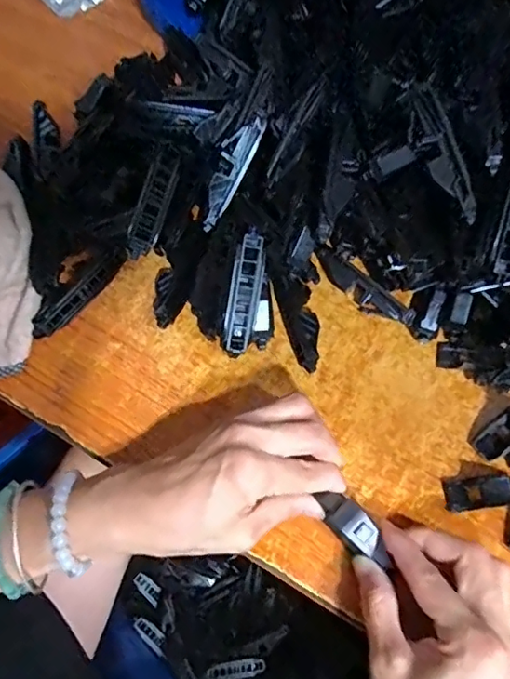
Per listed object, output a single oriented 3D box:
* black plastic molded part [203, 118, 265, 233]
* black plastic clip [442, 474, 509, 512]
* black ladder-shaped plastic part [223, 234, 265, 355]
[{"bbox_3d":[-0.017,-0.111,0.359,0.022,0.011,0.077,29,101,10],"label":"black plastic molded part"},{"bbox_3d":[0.135,0.092,0.323,0.043,0.006,0.018,-8,69,-4],"label":"black plastic clip"},{"bbox_3d":[-0.006,-0.028,0.340,0.020,0.011,0.074,10,95,3],"label":"black ladder-shaped plastic part"}]

